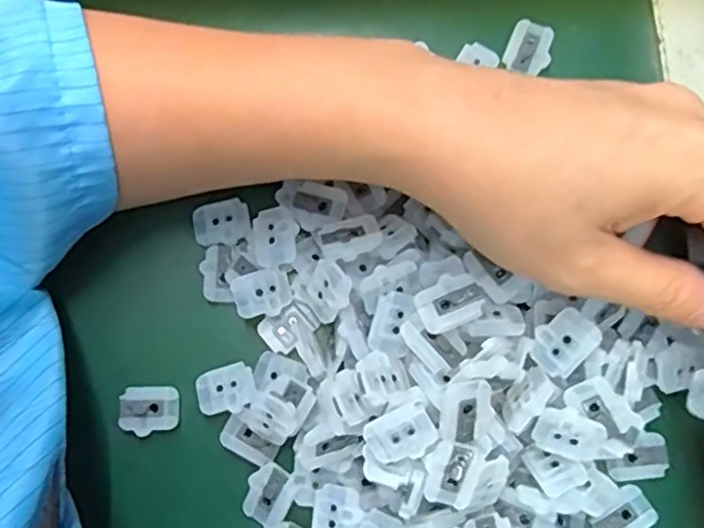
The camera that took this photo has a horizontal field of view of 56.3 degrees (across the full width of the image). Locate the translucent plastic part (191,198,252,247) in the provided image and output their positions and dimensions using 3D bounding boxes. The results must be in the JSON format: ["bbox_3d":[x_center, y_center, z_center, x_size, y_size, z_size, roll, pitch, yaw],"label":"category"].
[{"bbox_3d":[-0.050,-0.015,0.254,0.022,0.004,0.017,-13,80,-2],"label":"translucent plastic part"}]

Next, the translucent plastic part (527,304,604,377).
[{"bbox_3d":[0.070,0.026,0.214,0.020,0.005,0.017,-37,82,-6],"label":"translucent plastic part"}]

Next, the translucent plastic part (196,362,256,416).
[{"bbox_3d":[-0.047,0.047,0.242,0.022,0.004,0.017,-19,80,-3],"label":"translucent plastic part"}]

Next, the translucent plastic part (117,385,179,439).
[{"bbox_3d":[-0.075,0.054,0.243,0.022,0.004,0.017,0,80,0],"label":"translucent plastic part"}]

